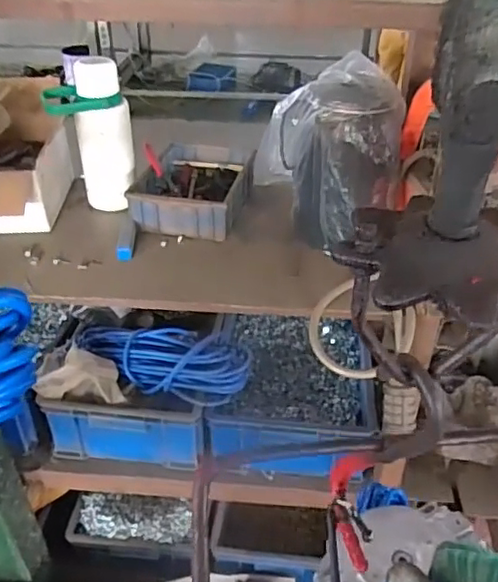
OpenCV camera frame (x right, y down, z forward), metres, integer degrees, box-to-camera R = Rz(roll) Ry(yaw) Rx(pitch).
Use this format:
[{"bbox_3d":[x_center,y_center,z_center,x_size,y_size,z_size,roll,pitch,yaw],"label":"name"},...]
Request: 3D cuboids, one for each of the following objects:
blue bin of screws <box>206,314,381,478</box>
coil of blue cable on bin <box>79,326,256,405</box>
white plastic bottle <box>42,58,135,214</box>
[{"bbox_3d":[0.088,0.187,1.189,0.296,0.113,0.383,4,37,4],"label":"blue bin of screws"},{"bbox_3d":[-0.149,0.128,1.107,0.314,0.080,0.137,13,76,16],"label":"coil of blue cable on bin"},{"bbox_3d":[-0.270,-0.268,1.031,0.137,0.238,0.097,-10,38,-14],"label":"white plastic bottle"}]

